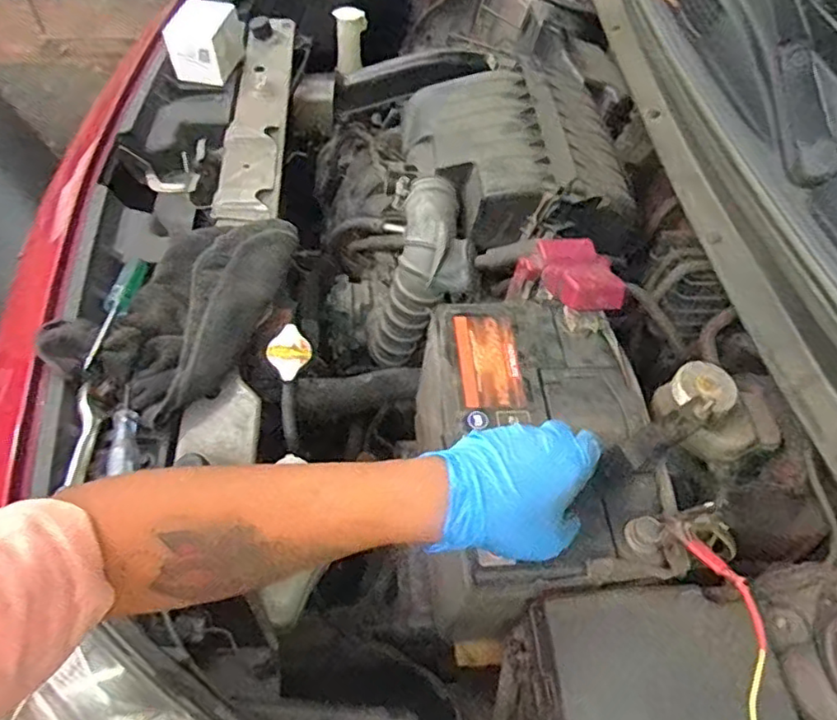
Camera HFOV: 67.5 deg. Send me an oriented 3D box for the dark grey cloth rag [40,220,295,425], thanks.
[{"bbox_3d":[-0.221,-0.065,0.627,0.159,0.049,0.266,26,62,11],"label":"dark grey cloth rag"}]

